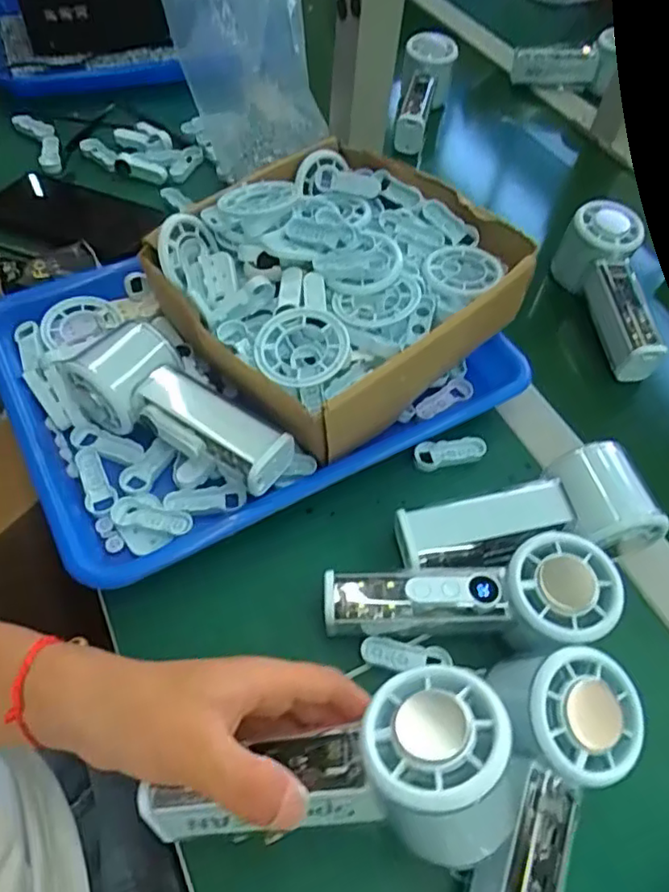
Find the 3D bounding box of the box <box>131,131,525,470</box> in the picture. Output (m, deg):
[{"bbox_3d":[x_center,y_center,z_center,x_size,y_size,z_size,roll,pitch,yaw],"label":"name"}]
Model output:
[{"bbox_3d":[0.002,-0.111,0.428,0.204,0.081,0.222,40,61,21],"label":"box"}]

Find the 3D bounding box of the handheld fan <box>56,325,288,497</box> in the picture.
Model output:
[{"bbox_3d":[-0.099,-0.023,0.376,0.149,0.041,0.062,34,59,18],"label":"handheld fan"}]

